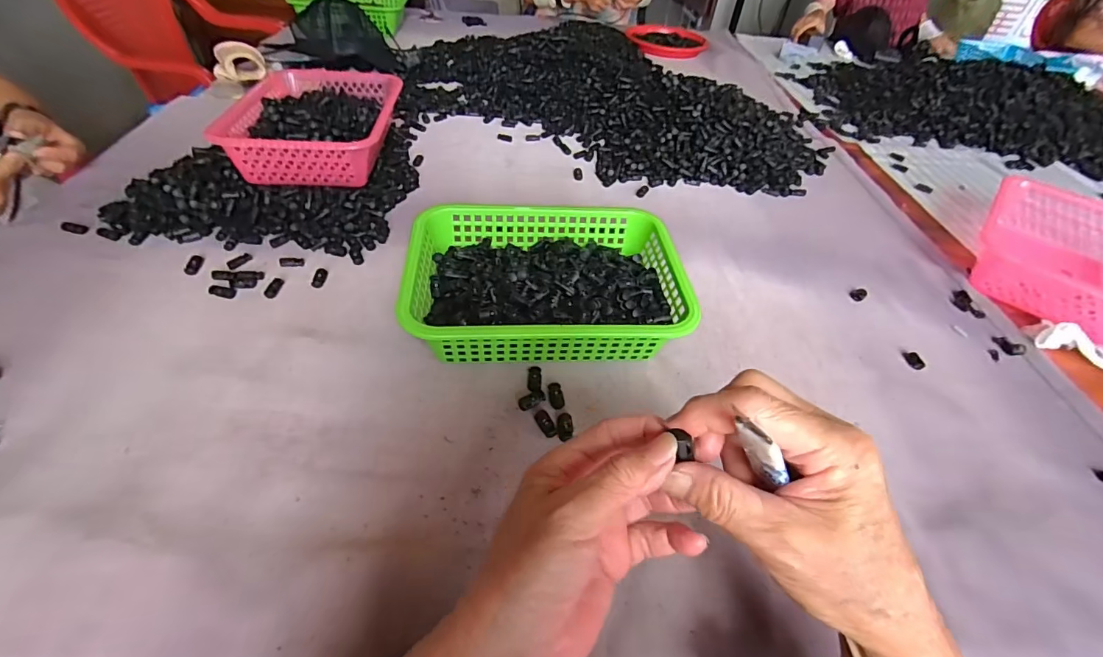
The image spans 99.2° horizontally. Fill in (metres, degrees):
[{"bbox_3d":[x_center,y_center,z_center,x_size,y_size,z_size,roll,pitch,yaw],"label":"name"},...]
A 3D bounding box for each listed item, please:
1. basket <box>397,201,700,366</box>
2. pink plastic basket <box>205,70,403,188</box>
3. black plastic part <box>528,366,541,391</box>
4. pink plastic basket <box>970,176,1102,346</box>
[{"bbox_3d":[-0.009,-0.053,0.540,0.289,0.082,0.201,0,44,-7],"label":"basket"},{"bbox_3d":[-0.364,-0.328,0.741,0.223,0.065,0.304,-1,47,-7],"label":"pink plastic basket"},{"bbox_3d":[-0.018,0.052,0.492,0.014,0.005,0.032,3,44,-4],"label":"black plastic part"},{"bbox_3d":[0.772,-0.112,0.705,0.212,0.076,0.307,35,50,26],"label":"pink plastic basket"}]

